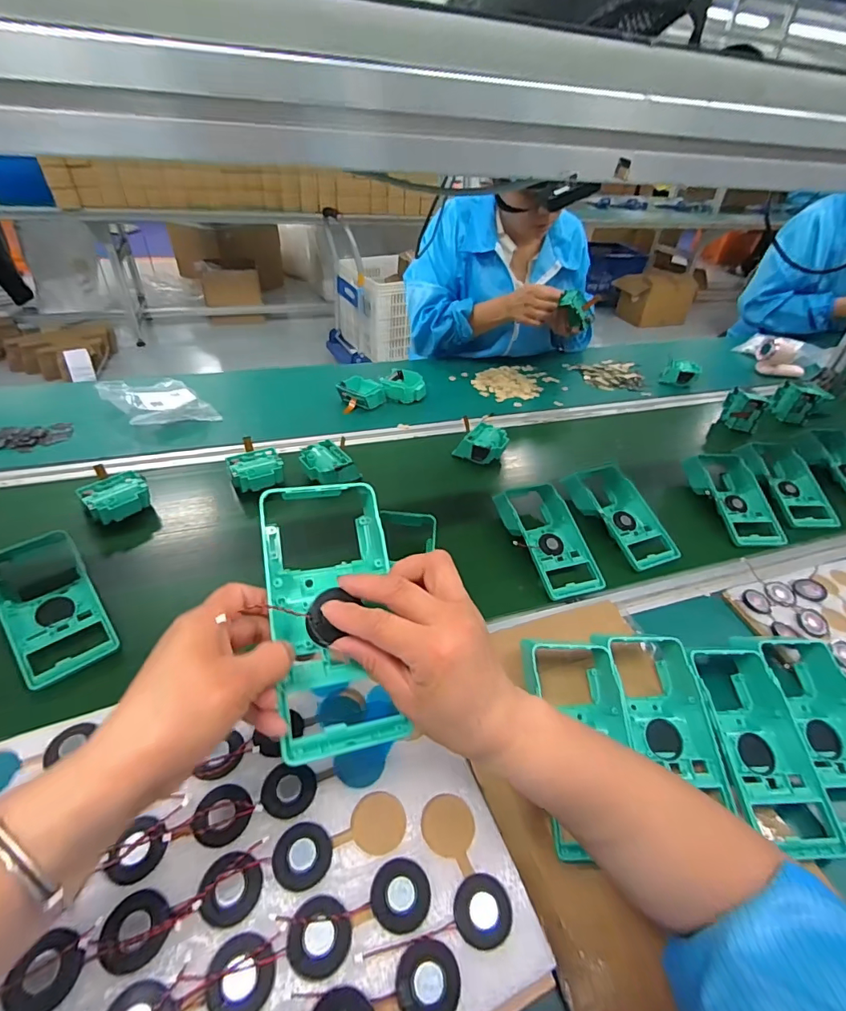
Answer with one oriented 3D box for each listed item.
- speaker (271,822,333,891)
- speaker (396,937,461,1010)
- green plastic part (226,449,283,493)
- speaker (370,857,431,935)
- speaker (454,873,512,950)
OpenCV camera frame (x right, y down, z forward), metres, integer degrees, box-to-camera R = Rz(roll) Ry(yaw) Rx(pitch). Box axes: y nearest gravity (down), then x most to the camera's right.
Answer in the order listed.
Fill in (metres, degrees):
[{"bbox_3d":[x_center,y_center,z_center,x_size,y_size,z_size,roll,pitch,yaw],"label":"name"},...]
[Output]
[{"bbox_3d":[-0.073,0.211,0.284,0.034,0.004,0.033,3,41,-3],"label":"speaker"},{"bbox_3d":[0.003,0.253,0.250,0.033,0.004,0.034,-6,43,-13],"label":"speaker"},{"bbox_3d":[-0.257,-0.056,0.723,0.078,0.026,0.076,-17,45,-23],"label":"green plastic part"},{"bbox_3d":[-0.013,0.228,0.275,0.034,0.004,0.033,3,41,-3],"label":"speaker"},{"bbox_3d":[0.035,0.236,0.275,0.033,0.004,0.032,-3,42,-10],"label":"speaker"}]

